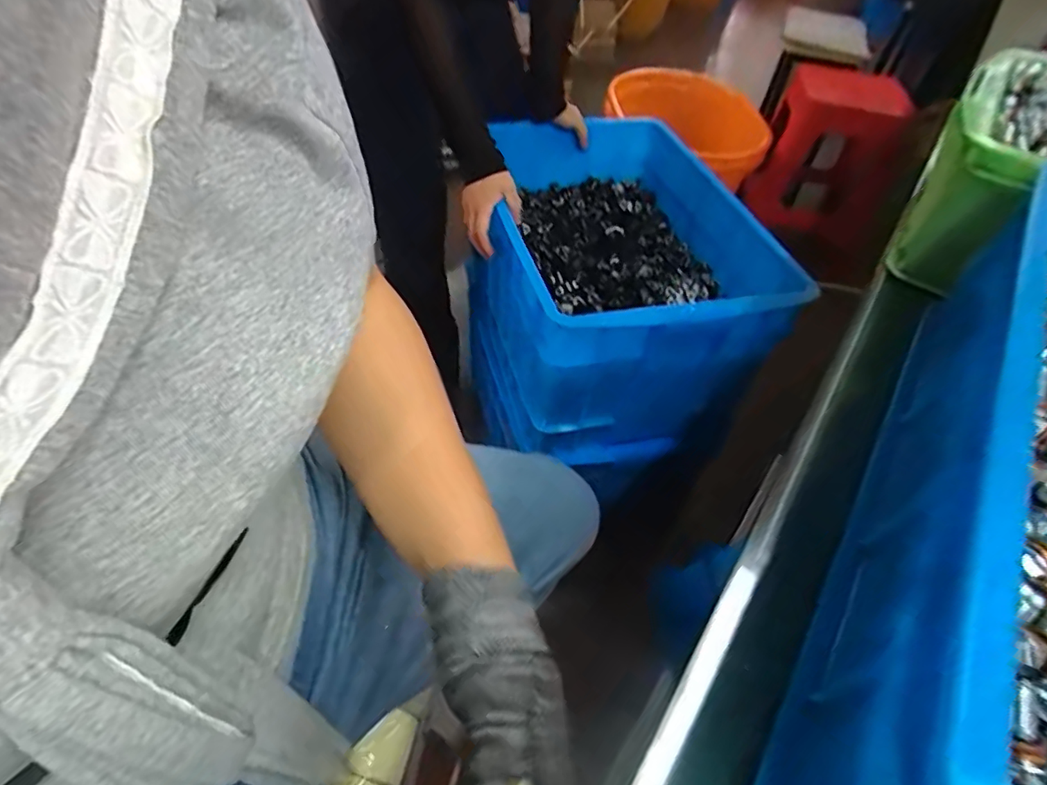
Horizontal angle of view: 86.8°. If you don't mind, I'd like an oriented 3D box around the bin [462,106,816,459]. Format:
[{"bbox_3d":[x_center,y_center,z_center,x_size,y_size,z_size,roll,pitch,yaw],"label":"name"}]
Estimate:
[{"bbox_3d":[0.121,-0.201,0.941,0.360,0.288,0.581,-9,50,-14],"label":"bin"}]

